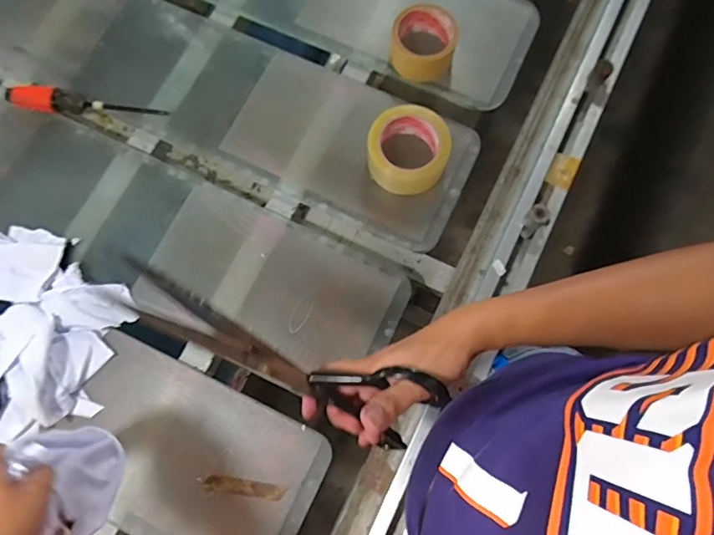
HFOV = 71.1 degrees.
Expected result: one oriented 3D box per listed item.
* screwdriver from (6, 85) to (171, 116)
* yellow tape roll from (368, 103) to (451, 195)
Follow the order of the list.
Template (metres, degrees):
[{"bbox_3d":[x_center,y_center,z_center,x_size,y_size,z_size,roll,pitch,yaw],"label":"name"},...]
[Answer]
[{"bbox_3d":[-0.383,-0.230,0.705,0.216,0.028,0.033,5,78,-1],"label":"screwdriver"},{"bbox_3d":[0.069,-0.156,0.676,0.104,0.067,0.103,0,78,-2],"label":"yellow tape roll"}]

